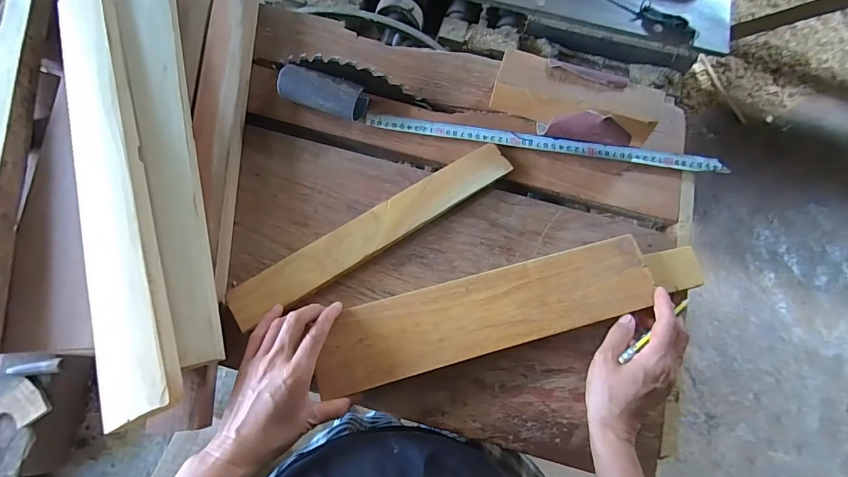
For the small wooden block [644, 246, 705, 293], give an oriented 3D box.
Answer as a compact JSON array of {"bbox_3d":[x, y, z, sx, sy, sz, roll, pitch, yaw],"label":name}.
[{"bbox_3d":[0.283,0.036,0.453,0.065,0.006,0.046,-10,80,-9],"label":"small wooden block"}]

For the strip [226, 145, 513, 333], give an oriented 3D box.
[{"bbox_3d":[-0.053,-0.010,0.468,0.355,0.018,0.047,-32,77,-11],"label":"strip"}]

